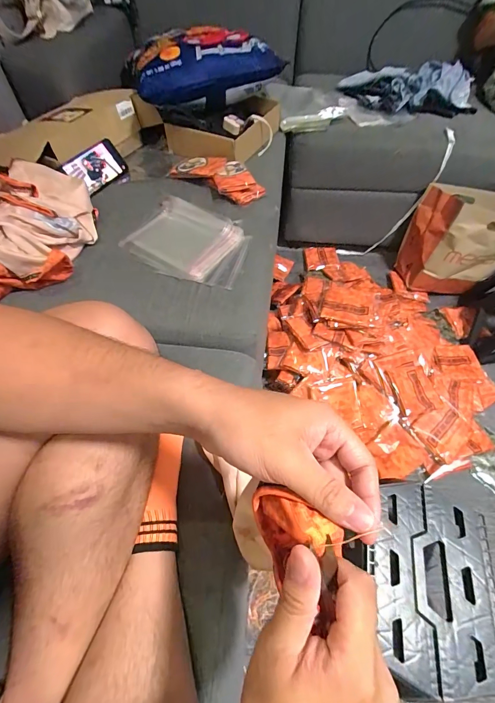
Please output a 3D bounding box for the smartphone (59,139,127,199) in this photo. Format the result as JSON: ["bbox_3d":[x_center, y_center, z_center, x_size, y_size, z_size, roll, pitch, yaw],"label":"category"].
[{"bbox_3d":[-0.349,-0.426,0.755,0.016,0.079,0.142,14,55,43],"label":"smartphone"}]

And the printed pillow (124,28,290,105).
[{"bbox_3d":[-0.113,-0.723,0.811,0.362,0.091,0.194,-18,59,-11],"label":"printed pillow"}]

